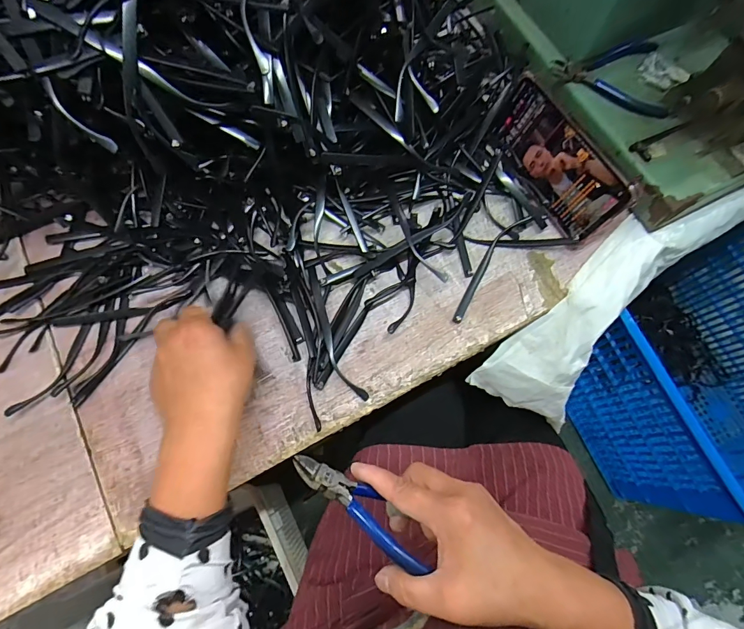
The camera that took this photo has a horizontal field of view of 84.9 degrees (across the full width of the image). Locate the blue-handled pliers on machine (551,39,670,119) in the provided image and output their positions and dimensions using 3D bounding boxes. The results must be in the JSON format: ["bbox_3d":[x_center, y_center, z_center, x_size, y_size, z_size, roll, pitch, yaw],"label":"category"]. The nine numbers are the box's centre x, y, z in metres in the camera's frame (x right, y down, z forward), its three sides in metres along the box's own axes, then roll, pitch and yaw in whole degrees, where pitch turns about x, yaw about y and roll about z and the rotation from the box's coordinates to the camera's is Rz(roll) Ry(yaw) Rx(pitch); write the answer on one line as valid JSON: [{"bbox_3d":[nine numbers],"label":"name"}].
[{"bbox_3d":[0.260,-0.244,0.424,0.110,0.017,0.092,-11,72,-5],"label":"blue-handled pliers on machine"}]

